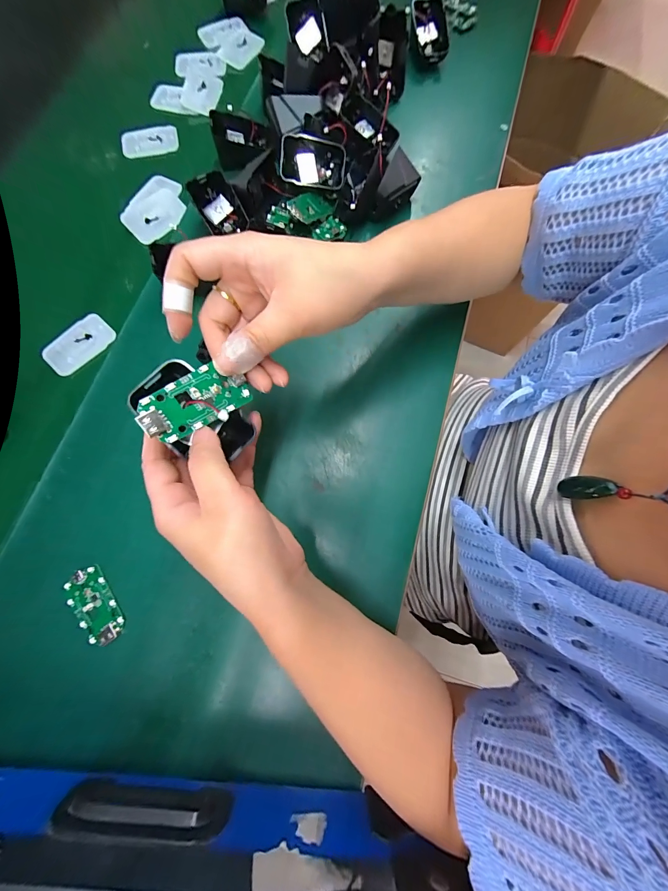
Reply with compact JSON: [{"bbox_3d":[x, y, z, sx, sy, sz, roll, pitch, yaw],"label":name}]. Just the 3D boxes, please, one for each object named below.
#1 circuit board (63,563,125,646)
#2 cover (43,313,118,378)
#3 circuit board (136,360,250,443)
[{"bbox_3d":[-0.202,0.135,0.261,0.030,0.008,0.063,-33,80,-8],"label":"circuit board"},{"bbox_3d":[-0.268,-0.107,0.326,0.037,0.009,0.068,44,80,8],"label":"cover"},{"bbox_3d":[-0.082,-0.026,0.184,0.061,0.004,0.031,-37,102,-23],"label":"circuit board"}]

